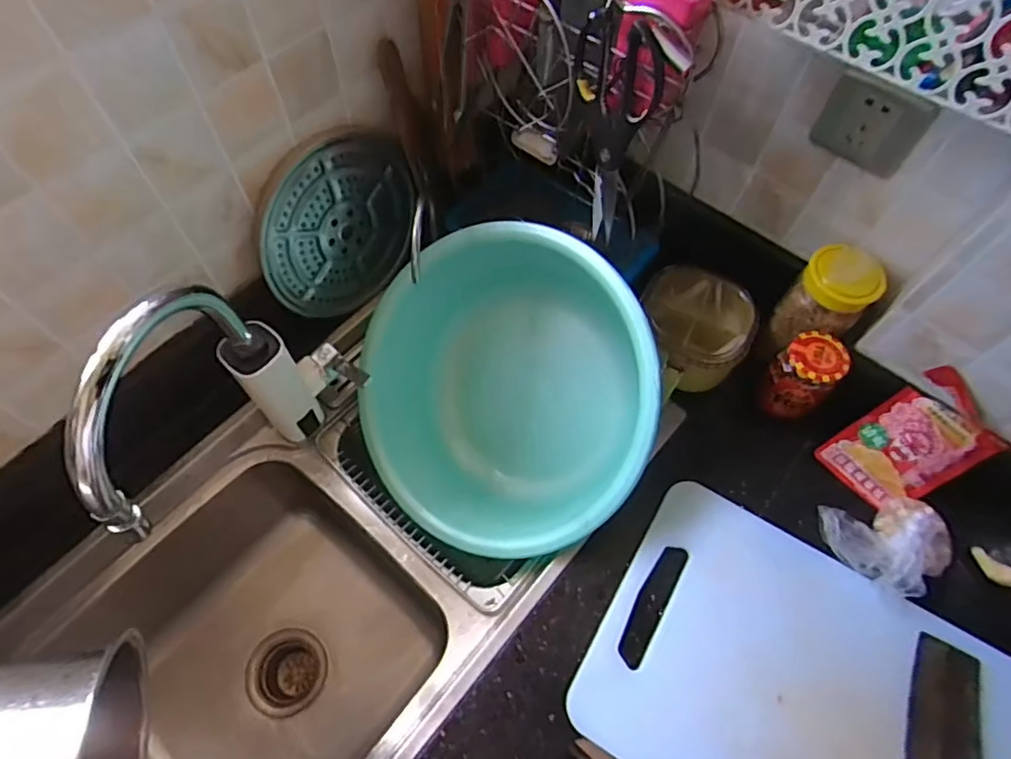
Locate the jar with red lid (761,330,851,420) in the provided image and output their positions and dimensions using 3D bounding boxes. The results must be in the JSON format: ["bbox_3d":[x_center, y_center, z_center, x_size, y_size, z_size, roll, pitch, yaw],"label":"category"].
[{"bbox_3d":[0.362,-0.008,0.716,0.077,0.100,0.069,-37,69,-19],"label":"jar with red lid"}]

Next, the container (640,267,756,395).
[{"bbox_3d":[0.242,-0.067,0.768,0.122,0.094,0.155,-11,63,-7],"label":"container"}]

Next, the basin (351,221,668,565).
[{"bbox_3d":[0.018,0.012,0.757,0.376,0.168,0.365,-1,88,27],"label":"basin"}]

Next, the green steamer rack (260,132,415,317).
[{"bbox_3d":[-0.194,-0.182,0.726,0.016,0.202,0.215,34,76,27],"label":"green steamer rack"}]

